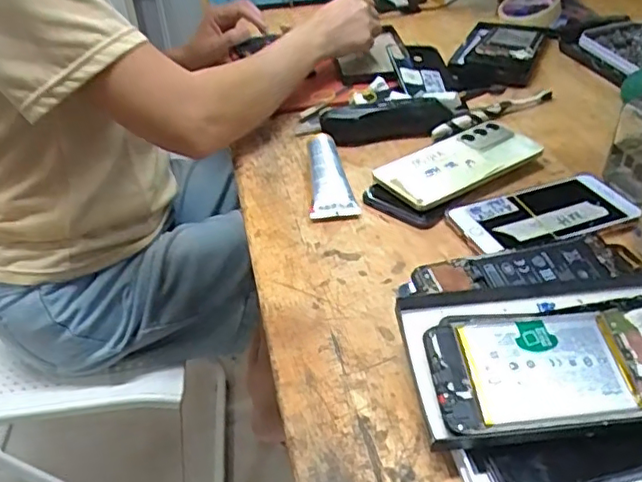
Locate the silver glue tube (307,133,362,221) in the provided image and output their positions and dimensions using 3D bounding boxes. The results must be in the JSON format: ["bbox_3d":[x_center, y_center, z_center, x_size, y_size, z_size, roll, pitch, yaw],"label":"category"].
[{"bbox_3d":[0.004,-0.067,0.591,0.045,0.028,0.117,-10,55,-6],"label":"silver glue tube"}]

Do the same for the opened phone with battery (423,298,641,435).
[{"bbox_3d":[0.146,0.073,0.364,0.157,0.009,0.079,-2,51,-3],"label":"opened phone with battery"}]

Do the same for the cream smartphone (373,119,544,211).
[{"bbox_3d":[0.136,-0.078,0.585,0.169,0.012,0.079,-25,46,-23],"label":"cream smartphone"}]

